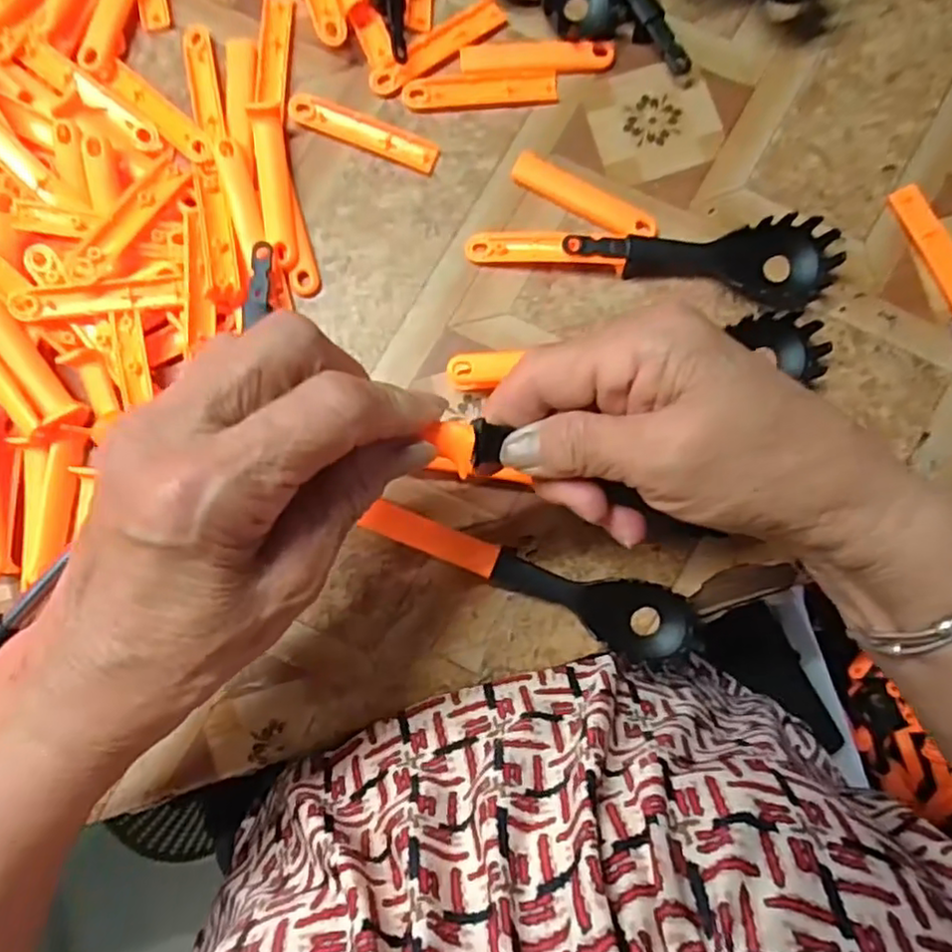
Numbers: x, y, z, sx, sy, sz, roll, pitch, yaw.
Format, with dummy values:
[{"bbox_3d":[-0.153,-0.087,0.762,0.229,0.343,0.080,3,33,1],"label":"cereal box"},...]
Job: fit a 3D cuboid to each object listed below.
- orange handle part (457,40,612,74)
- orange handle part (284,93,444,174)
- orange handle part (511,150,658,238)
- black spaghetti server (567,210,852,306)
[{"bbox_3d":[0.031,-0.209,0.328,0.075,0.006,0.016,-4,84,-4],"label":"orange handle part"},{"bbox_3d":[-0.055,-0.171,0.327,0.076,0.004,0.017,24,83,-1],"label":"orange handle part"},{"bbox_3d":[0.054,-0.137,0.324,0.074,0.006,0.018,29,83,0],"label":"orange handle part"},{"bbox_3d":[0.109,-0.104,0.314,0.123,0.020,0.041,4,84,-4],"label":"black spaghetti server"}]

